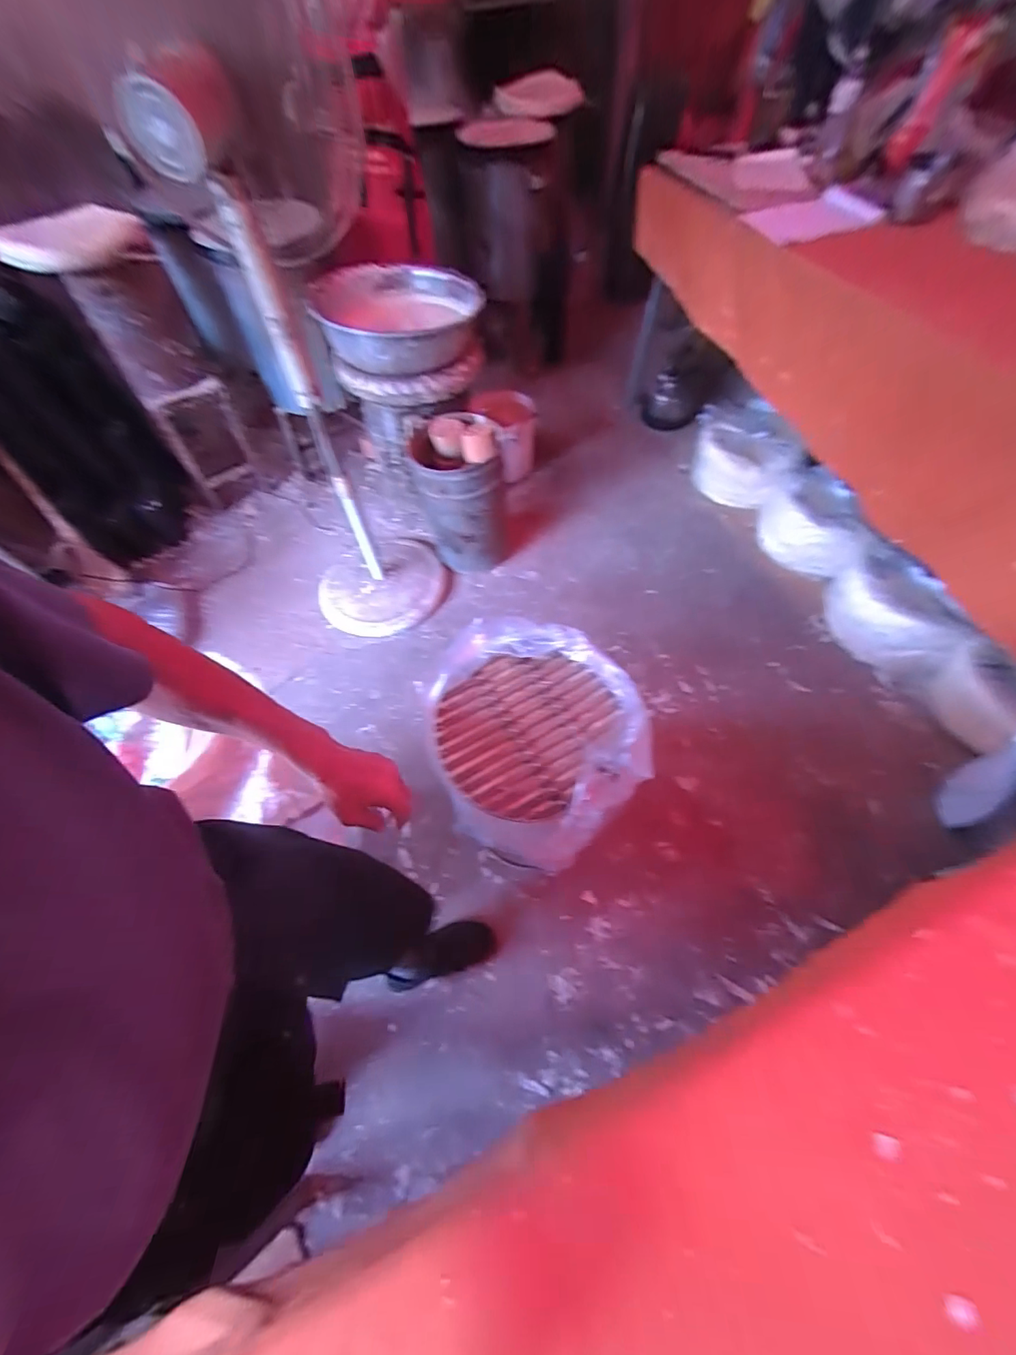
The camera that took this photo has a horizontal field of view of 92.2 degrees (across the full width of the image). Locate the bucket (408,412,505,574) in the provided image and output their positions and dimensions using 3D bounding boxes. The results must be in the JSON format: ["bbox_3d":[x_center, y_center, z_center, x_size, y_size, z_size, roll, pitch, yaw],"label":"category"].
[{"bbox_3d":[-0.164,-0.612,1.661,0.283,0.445,0.284,-8,59,-1],"label":"bucket"}]

